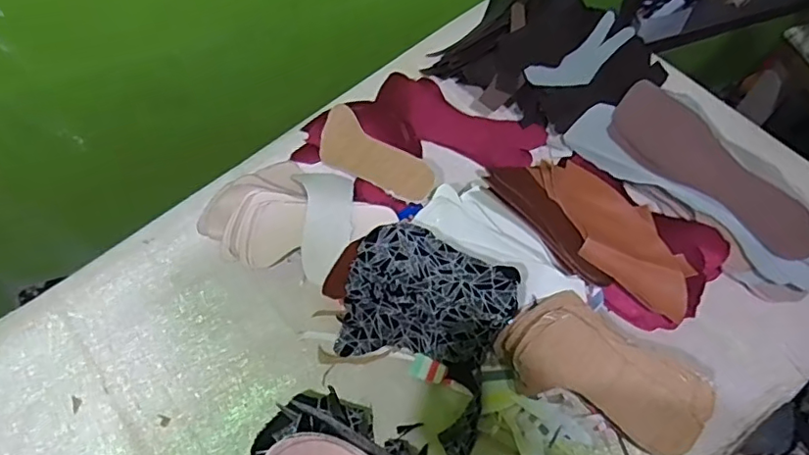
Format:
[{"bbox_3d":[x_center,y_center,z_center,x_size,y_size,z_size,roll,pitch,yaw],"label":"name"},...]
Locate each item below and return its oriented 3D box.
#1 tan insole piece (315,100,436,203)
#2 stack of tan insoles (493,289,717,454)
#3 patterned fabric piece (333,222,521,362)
[{"bbox_3d":[-0.038,-0.083,0.698,0.159,0.010,0.067,36,104,12],"label":"tan insole piece"},{"bbox_3d":[0.192,0.140,0.554,0.191,0.058,0.103,29,68,17],"label":"stack of tan insoles"},{"bbox_3d":[0.026,0.064,0.593,0.174,0.065,0.130,4,63,5],"label":"patterned fabric piece"}]

